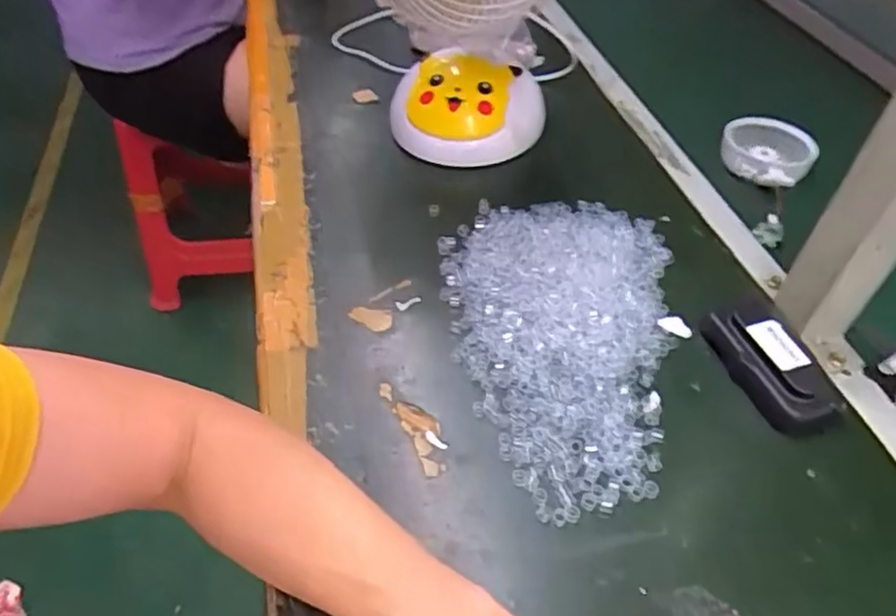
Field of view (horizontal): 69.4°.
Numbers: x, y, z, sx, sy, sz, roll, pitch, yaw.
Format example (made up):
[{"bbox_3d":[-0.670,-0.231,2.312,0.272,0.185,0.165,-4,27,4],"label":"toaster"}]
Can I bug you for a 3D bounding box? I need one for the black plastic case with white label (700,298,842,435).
[{"bbox_3d":[0.228,0.039,0.458,0.046,0.032,0.099,-9,47,-10],"label":"black plastic case with white label"}]

